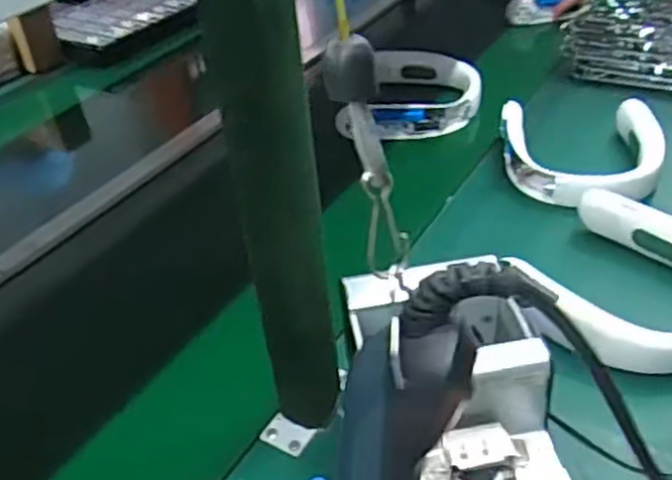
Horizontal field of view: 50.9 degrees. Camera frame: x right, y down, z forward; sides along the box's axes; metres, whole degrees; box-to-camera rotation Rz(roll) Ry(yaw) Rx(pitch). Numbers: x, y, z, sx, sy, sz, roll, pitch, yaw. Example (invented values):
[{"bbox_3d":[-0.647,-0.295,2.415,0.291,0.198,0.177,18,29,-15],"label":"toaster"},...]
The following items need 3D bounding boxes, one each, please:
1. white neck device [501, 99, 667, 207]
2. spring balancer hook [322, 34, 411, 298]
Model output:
[{"bbox_3d":[0.311,-0.106,0.899,0.193,0.056,0.217,4,39,10],"label":"white neck device"},{"bbox_3d":[0.010,-0.017,0.202,0.019,0.083,0.014,1,38,6],"label":"spring balancer hook"}]

